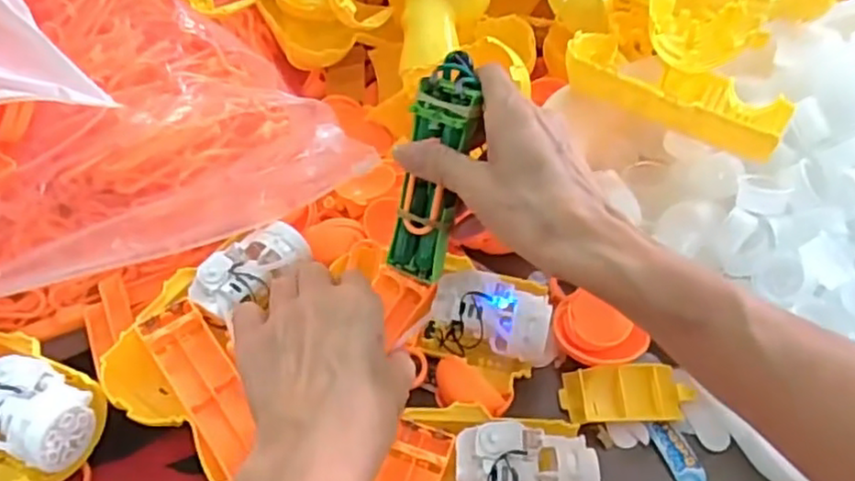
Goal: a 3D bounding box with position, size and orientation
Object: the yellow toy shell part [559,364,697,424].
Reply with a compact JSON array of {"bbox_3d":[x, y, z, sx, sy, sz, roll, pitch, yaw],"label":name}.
[{"bbox_3d":[0.113,0.086,0.384,0.071,0.017,0.029,-2,51,-2],"label":"yellow toy shell part"}]

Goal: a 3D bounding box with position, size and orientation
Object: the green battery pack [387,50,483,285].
[{"bbox_3d":[0.005,-0.036,0.369,0.036,0.124,0.020,19,23,14],"label":"green battery pack"}]

